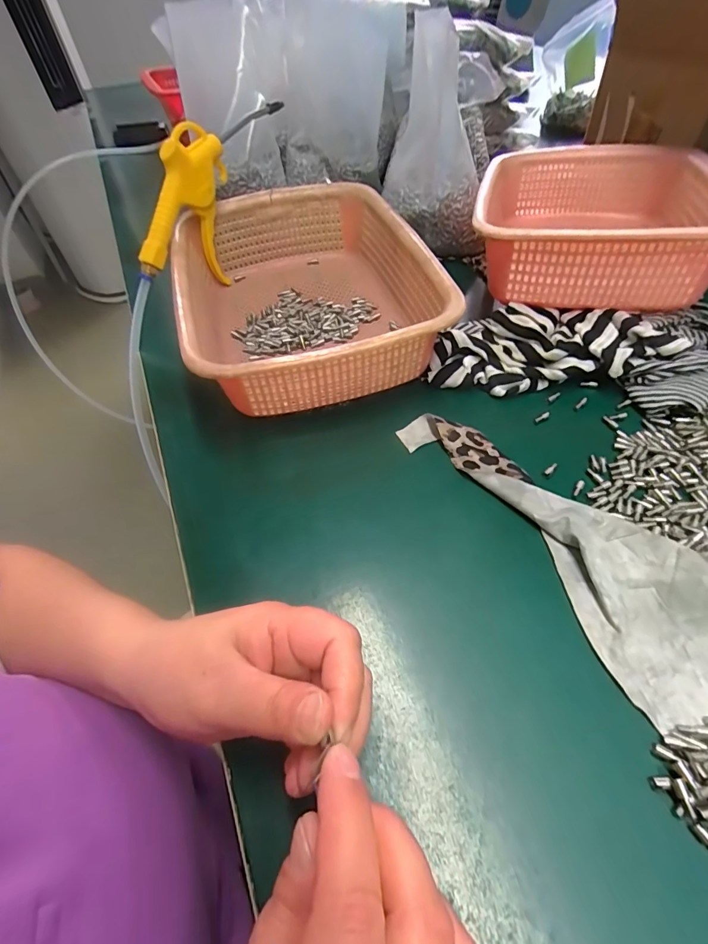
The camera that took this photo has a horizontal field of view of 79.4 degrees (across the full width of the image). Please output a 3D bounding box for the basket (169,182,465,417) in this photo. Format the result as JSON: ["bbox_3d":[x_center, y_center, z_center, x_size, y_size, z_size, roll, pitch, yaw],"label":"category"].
[{"bbox_3d":[-0.048,-0.172,0.407,0.208,0.073,0.300,-15,52,-7],"label":"basket"}]

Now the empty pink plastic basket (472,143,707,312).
[{"bbox_3d":[0.236,-0.264,0.427,0.199,0.070,0.283,11,54,13],"label":"empty pink plastic basket"}]

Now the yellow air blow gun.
[{"bbox_3d":[-0.146,-0.291,0.444,0.026,0.116,0.227,25,86,22],"label":"yellow air blow gun"}]

